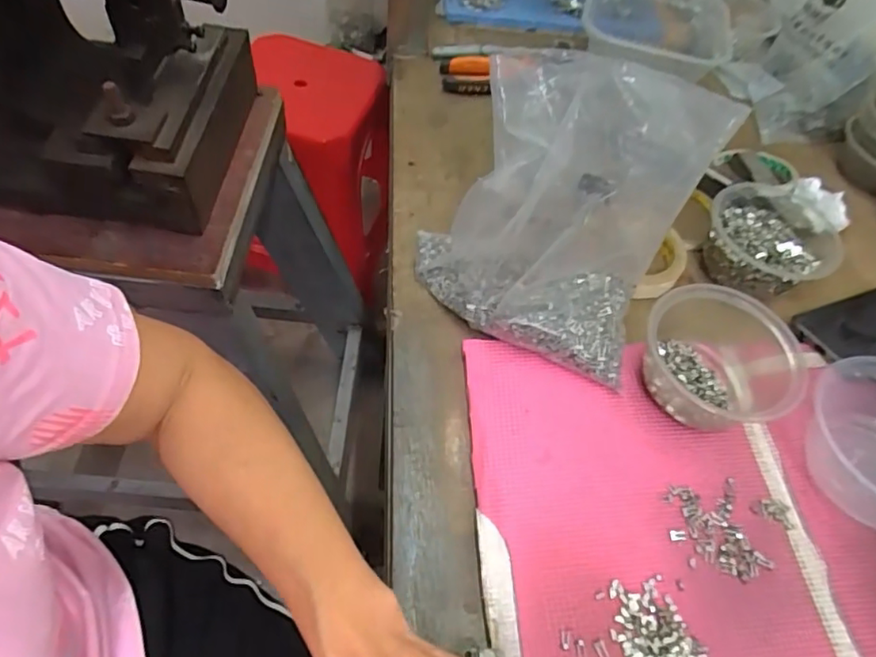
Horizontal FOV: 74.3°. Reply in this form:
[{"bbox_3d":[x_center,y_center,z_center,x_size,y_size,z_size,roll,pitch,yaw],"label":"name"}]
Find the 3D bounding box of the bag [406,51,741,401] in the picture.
[{"bbox_3d":[0.090,-0.092,0.443,0.201,0.187,0.145,35,60,18],"label":"bag"}]

